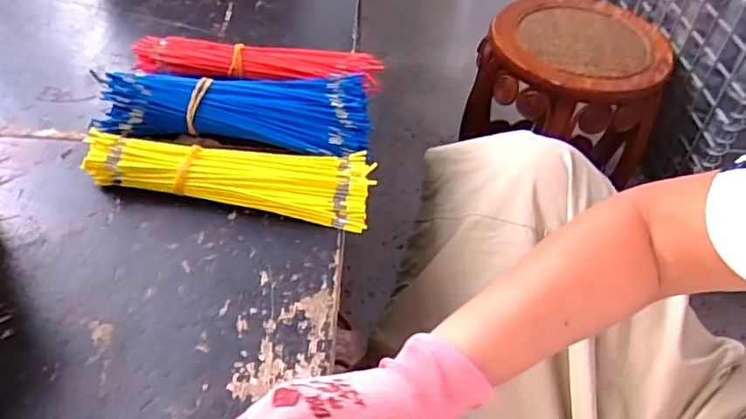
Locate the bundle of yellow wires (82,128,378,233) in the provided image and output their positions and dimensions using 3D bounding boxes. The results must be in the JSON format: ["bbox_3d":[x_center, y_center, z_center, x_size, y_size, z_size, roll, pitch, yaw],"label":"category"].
[{"bbox_3d":[-0.120,-0.033,0.498,0.237,0.031,0.067,10,47,3],"label":"bundle of yellow wires"}]

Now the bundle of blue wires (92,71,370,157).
[{"bbox_3d":[-0.124,-0.096,0.546,0.237,0.047,0.090,5,47,-1],"label":"bundle of blue wires"}]

